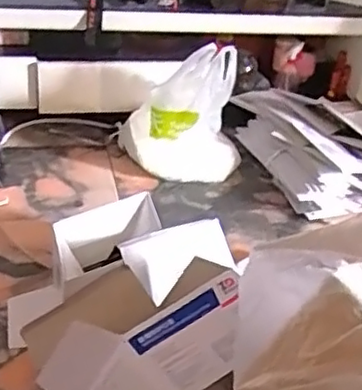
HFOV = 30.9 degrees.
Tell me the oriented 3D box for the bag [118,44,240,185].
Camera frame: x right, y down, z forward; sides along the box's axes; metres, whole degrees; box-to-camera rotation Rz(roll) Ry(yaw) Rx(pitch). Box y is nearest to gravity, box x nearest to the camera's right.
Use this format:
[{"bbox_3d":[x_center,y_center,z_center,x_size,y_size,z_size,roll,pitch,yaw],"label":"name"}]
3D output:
[{"bbox_3d":[0.002,-0.231,1.921,0.364,0.377,0.174,8,32,0],"label":"bag"}]

